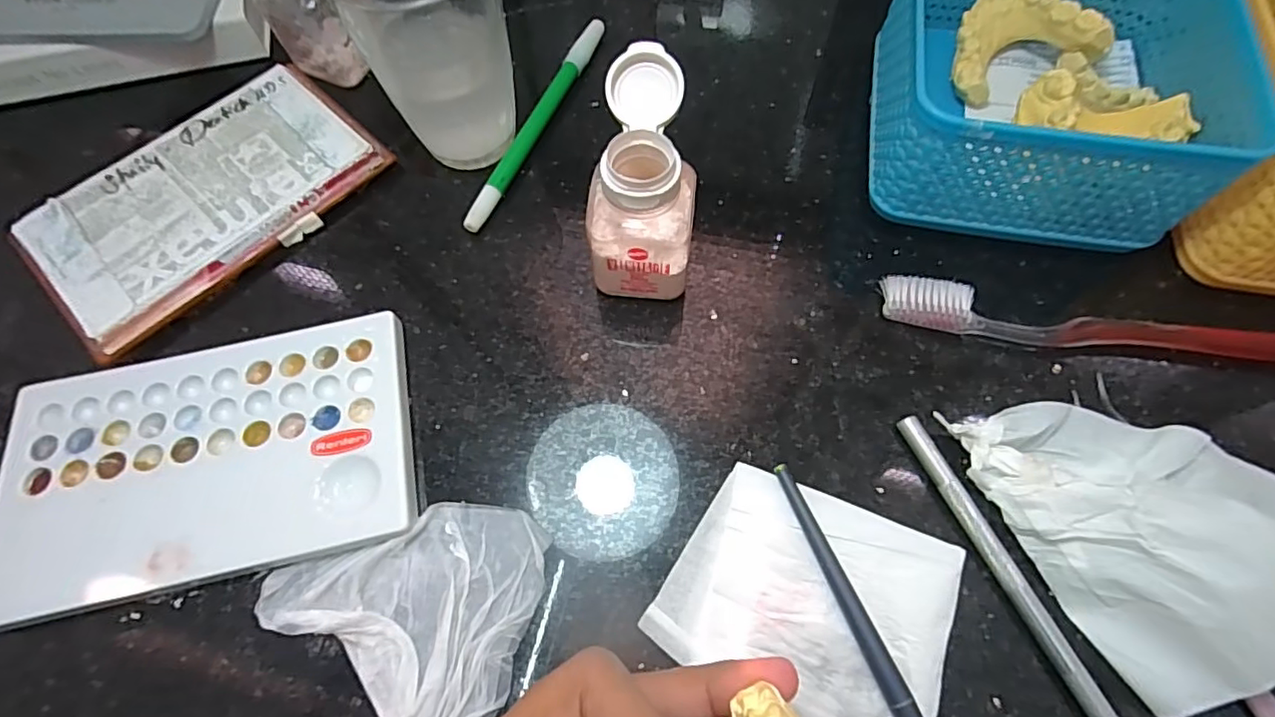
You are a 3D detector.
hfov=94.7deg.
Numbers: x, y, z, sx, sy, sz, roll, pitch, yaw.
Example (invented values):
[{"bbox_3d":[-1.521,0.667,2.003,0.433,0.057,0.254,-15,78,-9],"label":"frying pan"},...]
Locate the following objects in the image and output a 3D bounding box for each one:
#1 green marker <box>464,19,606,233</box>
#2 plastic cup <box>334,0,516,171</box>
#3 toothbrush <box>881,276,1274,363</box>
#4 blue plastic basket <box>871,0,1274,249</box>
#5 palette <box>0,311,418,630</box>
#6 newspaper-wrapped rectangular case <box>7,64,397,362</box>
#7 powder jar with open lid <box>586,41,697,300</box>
[{"bbox_3d":[-0.050,-0.121,0.299,0.009,0.011,0.142,22,69,10],"label":"green marker"},{"bbox_3d":[-0.088,-0.137,0.264,0.062,0.089,0.066,-24,68,-9],"label":"plastic cup"},{"bbox_3d":[0.195,-0.010,0.242,0.181,0.015,0.018,10,67,6],"label":"toothbrush"},{"bbox_3d":[0.180,-0.122,0.264,0.126,0.065,0.126,9,67,5],"label":"blue plastic basket"},{"bbox_3d":[-0.166,0.039,0.231,0.151,0.013,0.093,-12,67,-4],"label":"palette"},{"bbox_3d":[-0.203,-0.077,0.280,0.148,0.016,0.089,-42,72,-16],"label":"newspaper-wrapped rectangular case"},{"bbox_3d":[0.003,-0.070,0.240,0.041,0.076,0.065,5,67,3],"label":"powder jar with open lid"}]

